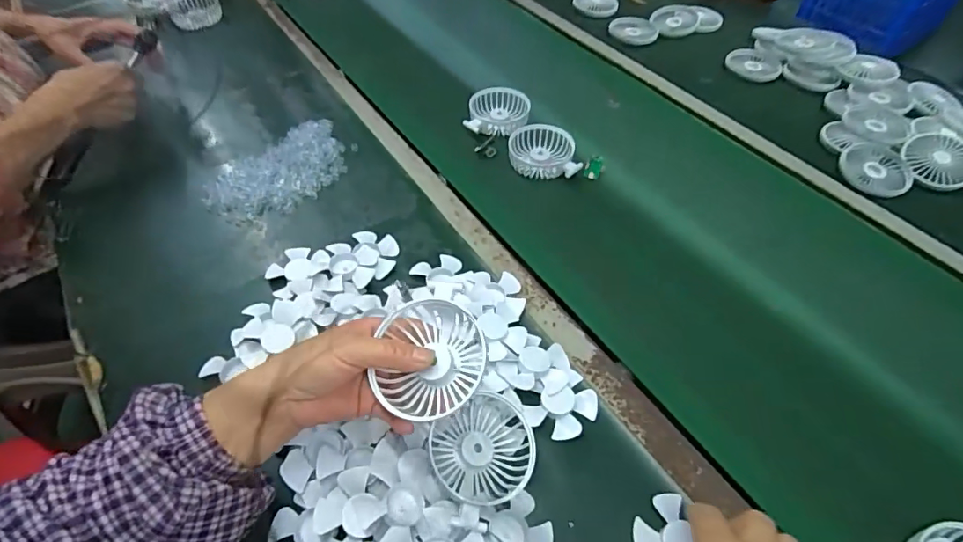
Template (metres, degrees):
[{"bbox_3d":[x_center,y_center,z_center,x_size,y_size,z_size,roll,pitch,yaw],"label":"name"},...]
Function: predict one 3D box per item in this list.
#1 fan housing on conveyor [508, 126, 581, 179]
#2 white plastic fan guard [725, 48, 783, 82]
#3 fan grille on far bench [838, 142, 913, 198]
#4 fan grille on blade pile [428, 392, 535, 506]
[{"bbox_3d":[0.091,-0.168,0.709,0.101,0.030,0.081,16,53,11],"label":"fan housing on conveyor"},{"bbox_3d":[0.461,-0.359,0.863,0.079,0.012,0.095,0,51,-2],"label":"white plastic fan guard"},{"bbox_3d":[0.528,-0.137,0.680,0.075,0.005,0.089,-7,60,10],"label":"fan grille on far bench"},{"bbox_3d":[0.000,0.145,0.422,0.083,0.021,0.086,9,59,-11],"label":"fan grille on blade pile"}]

